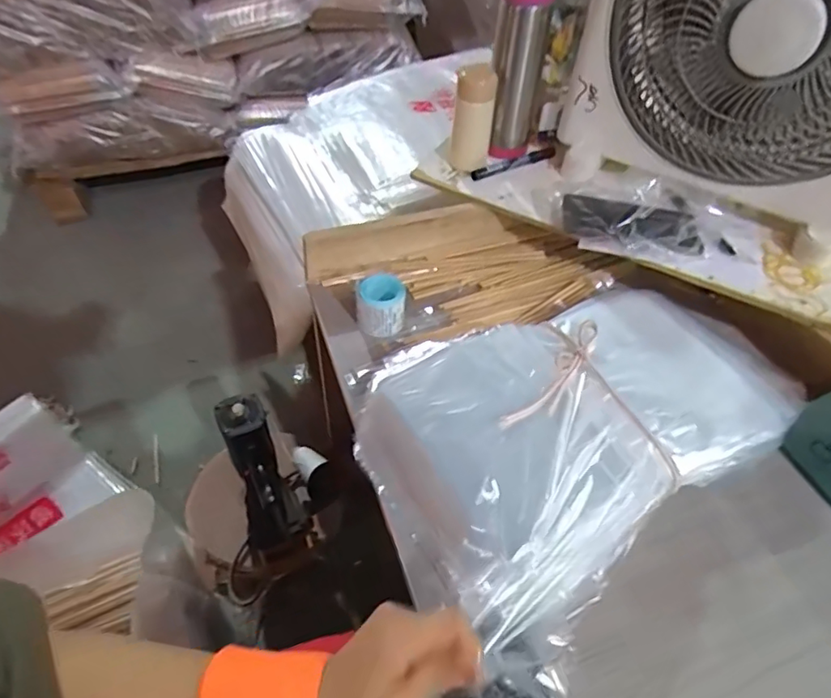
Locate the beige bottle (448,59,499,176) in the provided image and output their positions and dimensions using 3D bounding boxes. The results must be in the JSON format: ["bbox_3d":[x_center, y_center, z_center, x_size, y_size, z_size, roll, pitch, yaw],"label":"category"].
[{"bbox_3d":[0.075,-0.297,0.710,0.054,0.121,0.039,9,51,4],"label":"beige bottle"}]

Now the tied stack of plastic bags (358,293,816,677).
[{"bbox_3d":[0.176,0.058,0.541,0.435,0.059,0.260,-22,55,-20],"label":"tied stack of plastic bags"}]

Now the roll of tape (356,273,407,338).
[{"bbox_3d":[-0.040,-0.052,0.635,0.054,0.051,0.052,3,51,0],"label":"roll of tape"}]

